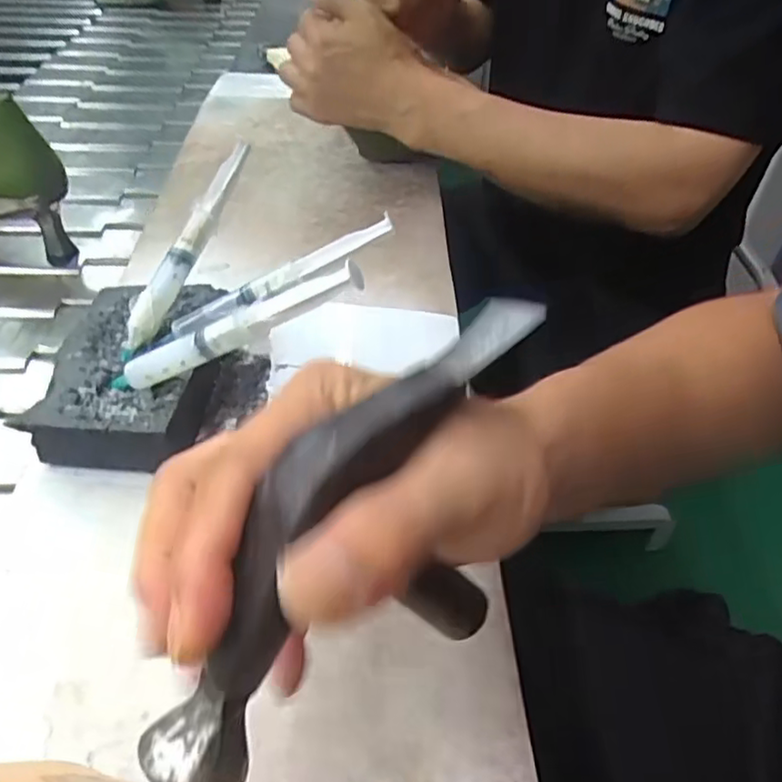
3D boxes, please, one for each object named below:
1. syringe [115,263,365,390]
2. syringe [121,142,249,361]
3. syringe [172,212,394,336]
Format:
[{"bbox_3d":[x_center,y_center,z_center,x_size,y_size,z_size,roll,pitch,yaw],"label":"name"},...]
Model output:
[{"bbox_3d":[-0.084,-0.031,0.324,0.153,0.015,0.017,-21,40,19],"label":"syringe"},{"bbox_3d":[-0.121,-0.087,0.382,0.015,0.018,0.148,19,74,17],"label":"syringe"},{"bbox_3d":[-0.061,-0.063,0.354,0.135,0.011,0.013,-25,45,5],"label":"syringe"}]

